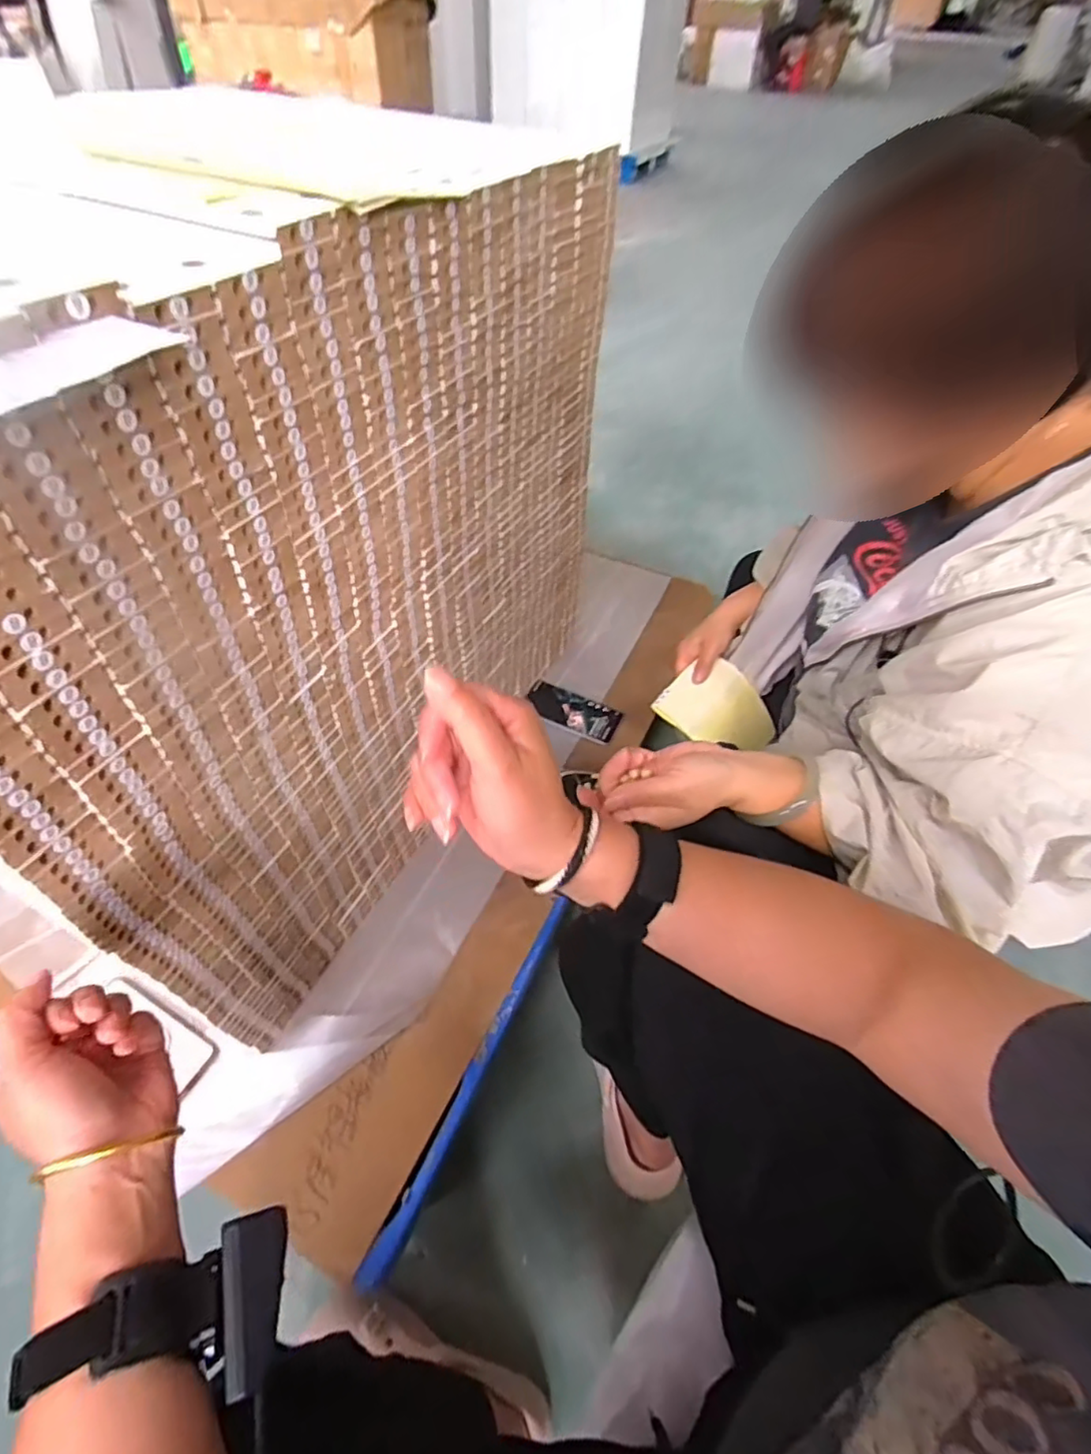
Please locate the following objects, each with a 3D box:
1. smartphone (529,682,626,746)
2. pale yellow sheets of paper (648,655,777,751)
[{"bbox_3d":[0.043,-0.026,1.059,0.163,0.015,0.080,26,54,18],"label":"smartphone"},{"bbox_3d":[0.231,-0.025,0.863,0.159,0.077,0.096,-13,53,-13],"label":"pale yellow sheets of paper"}]

